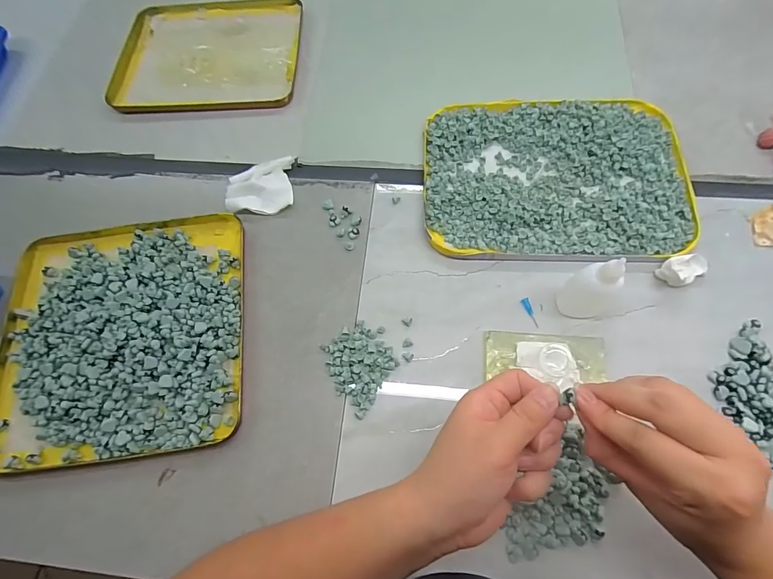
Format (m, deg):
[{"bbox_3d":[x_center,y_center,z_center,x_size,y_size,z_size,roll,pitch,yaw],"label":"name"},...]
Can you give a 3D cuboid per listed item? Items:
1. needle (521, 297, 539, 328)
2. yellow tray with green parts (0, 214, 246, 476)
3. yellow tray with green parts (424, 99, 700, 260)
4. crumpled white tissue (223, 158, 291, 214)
[{"bbox_3d":[0.140,0.022,0.381,0.007,0.006,0.030,-23,68,-7],"label":"needle"},{"bbox_3d":[-0.260,0.036,0.386,0.241,0.025,0.238,-7,66,1],"label":"yellow tray with green parts"},{"bbox_3d":[0.180,-0.126,0.427,0.270,0.016,0.199,1,67,5],"label":"yellow tray with green parts"},{"bbox_3d":[-0.146,-0.119,0.452,0.074,0.010,0.073,-8,66,1],"label":"crumpled white tissue"}]

